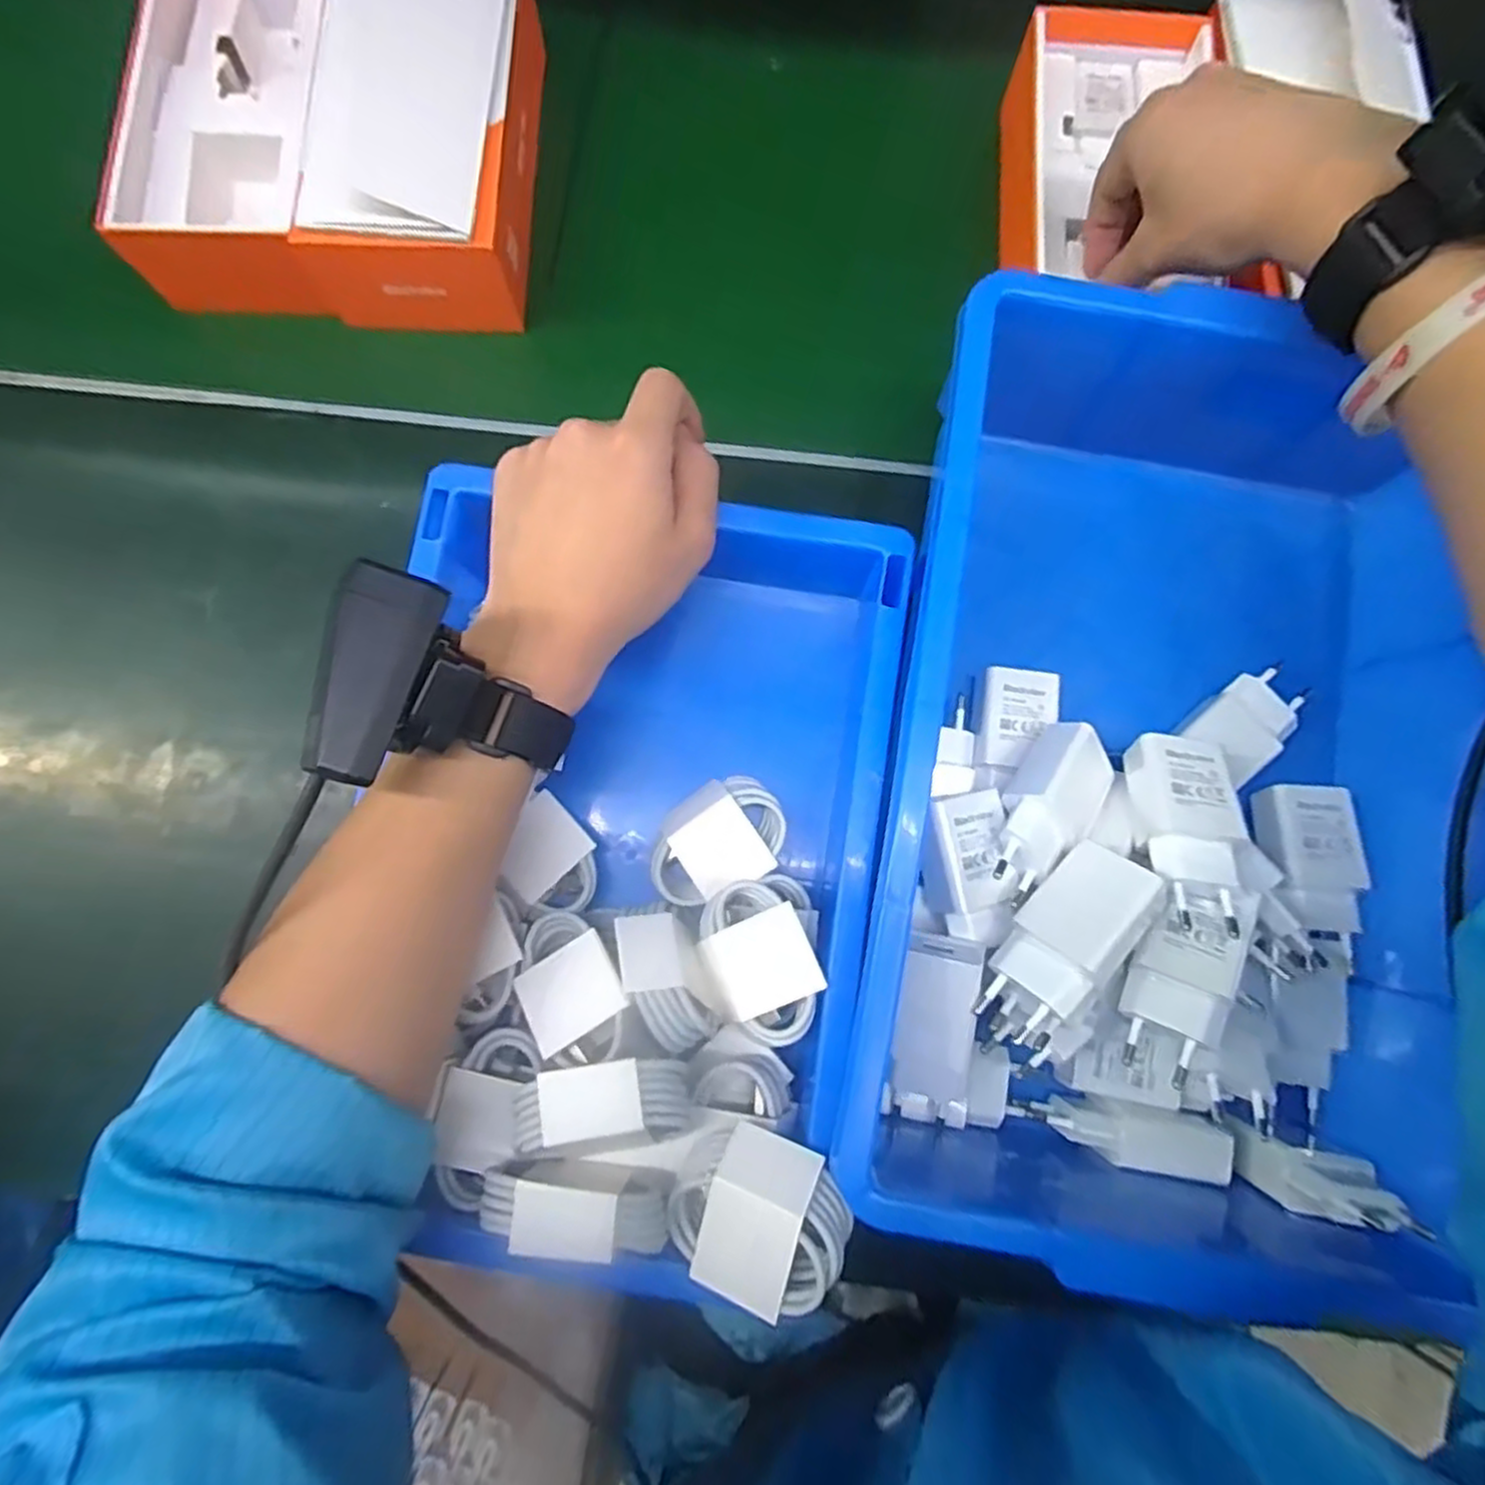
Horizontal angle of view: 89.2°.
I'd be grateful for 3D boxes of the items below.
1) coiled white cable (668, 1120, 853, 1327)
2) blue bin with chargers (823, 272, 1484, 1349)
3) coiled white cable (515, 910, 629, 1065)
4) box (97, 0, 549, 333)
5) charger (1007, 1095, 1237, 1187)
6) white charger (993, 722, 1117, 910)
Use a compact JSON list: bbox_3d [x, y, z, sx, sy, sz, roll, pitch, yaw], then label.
[{"bbox_3d":[0.006,0.171,0.271,0.060,0.023,0.053,24,80,6],"label":"coiled white cable"},{"bbox_3d":[0.179,0.020,0.333,0.232,0.098,0.368,12,79,3],"label":"blue bin with chargers"},{"bbox_3d":[-0.068,0.099,0.305,0.038,0.017,0.062,-31,60,0],"label":"coiled white cable"},{"bbox_3d":[-0.215,-0.341,0.400,0.196,0.083,0.221,2,79,1],"label":"box"},{"bbox_3d":[0.163,0.169,0.326,0.083,0.032,0.023,10,79,3],"label":"charger"},{"bbox_3d":[0.129,0.031,0.321,0.075,0.026,0.037,-47,110,-11],"label":"white charger"}]

